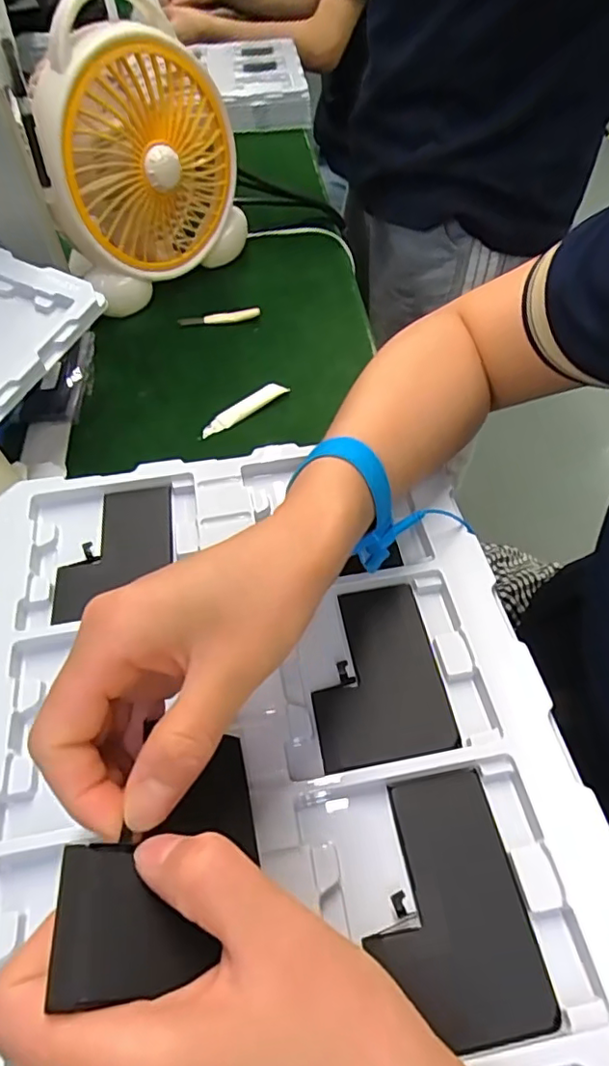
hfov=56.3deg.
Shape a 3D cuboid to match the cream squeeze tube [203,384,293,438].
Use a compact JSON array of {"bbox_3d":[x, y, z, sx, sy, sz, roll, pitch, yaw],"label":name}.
[{"bbox_3d":[-0.055,-0.118,0.531,0.092,0.013,0.015,-34,59,-22],"label":"cream squeeze tube"}]

